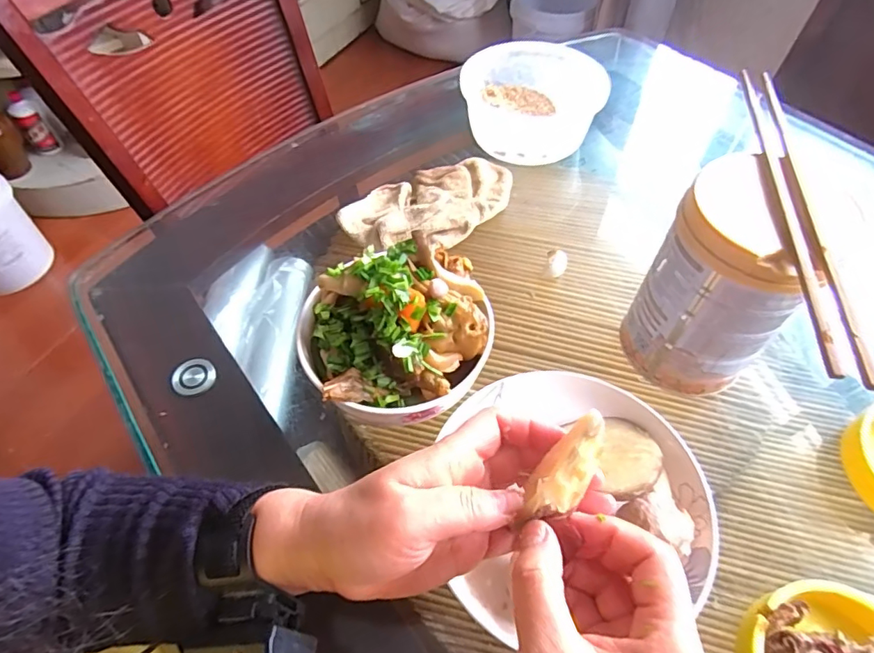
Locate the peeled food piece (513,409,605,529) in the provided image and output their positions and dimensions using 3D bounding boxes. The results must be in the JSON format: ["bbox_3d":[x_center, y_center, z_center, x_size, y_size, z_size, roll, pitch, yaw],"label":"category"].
[{"bbox_3d":[0.063,0.068,0.242,0.022,0.019,0.058,34,79,21],"label":"peeled food piece"}]

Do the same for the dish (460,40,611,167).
[{"bbox_3d":[0.103,-0.253,0.591,0.148,0.081,0.147,0,56,0],"label":"dish"}]

